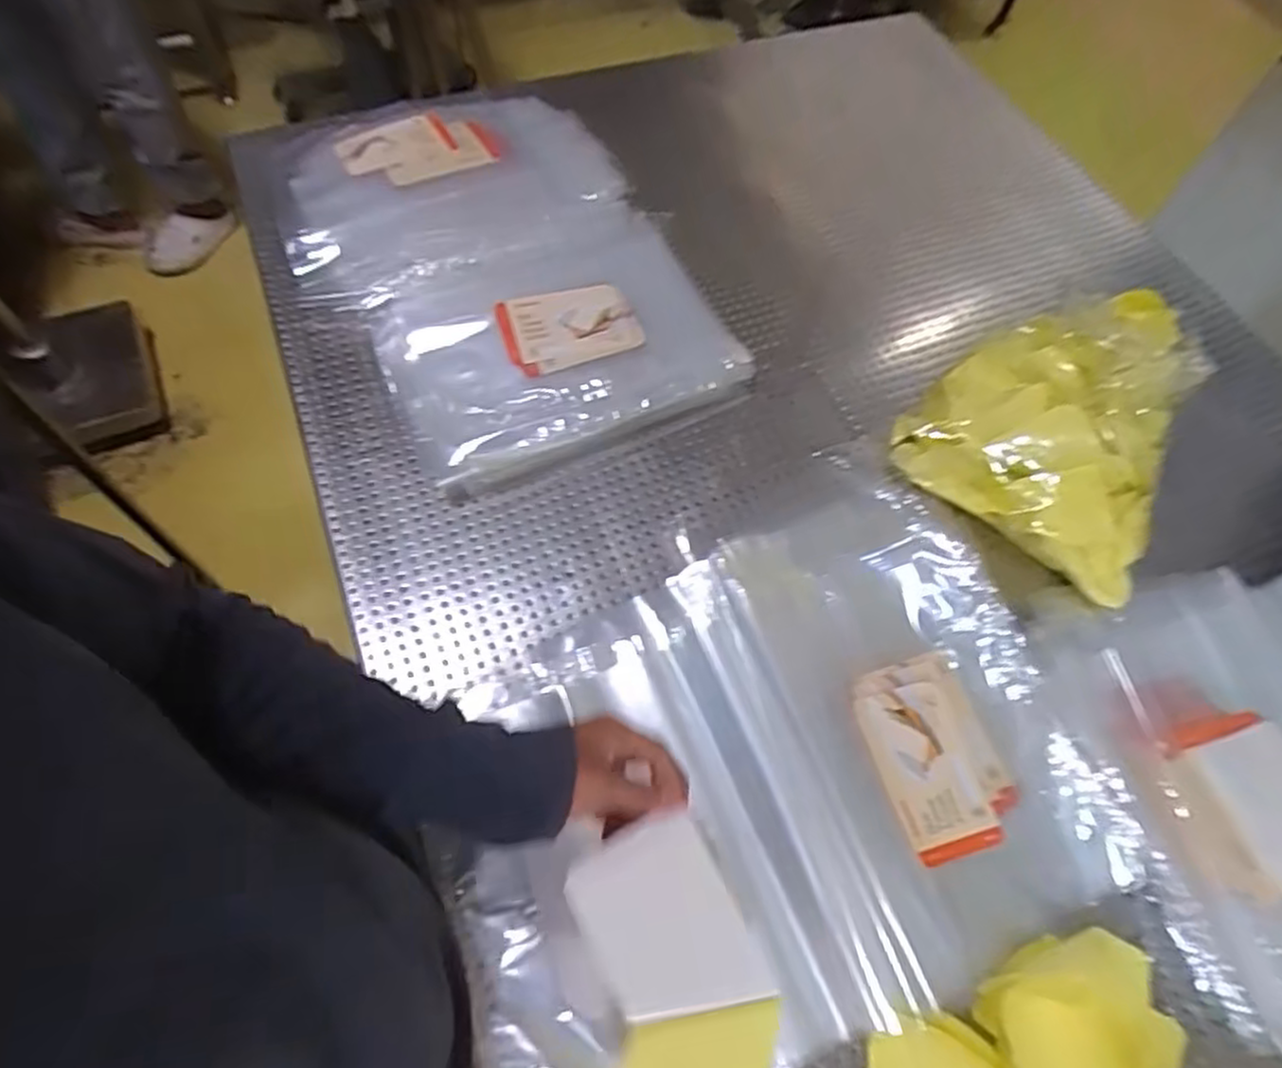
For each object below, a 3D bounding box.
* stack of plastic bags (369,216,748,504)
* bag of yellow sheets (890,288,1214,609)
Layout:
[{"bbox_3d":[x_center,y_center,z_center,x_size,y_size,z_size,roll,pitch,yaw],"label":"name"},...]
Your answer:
[{"bbox_3d":[-0.082,-0.198,0.753,0.352,0.084,0.256,-18,66,-13],"label":"stack of plastic bags"},{"bbox_3d":[0.426,-0.129,0.715,0.246,0.102,0.300,35,66,14],"label":"bag of yellow sheets"}]

